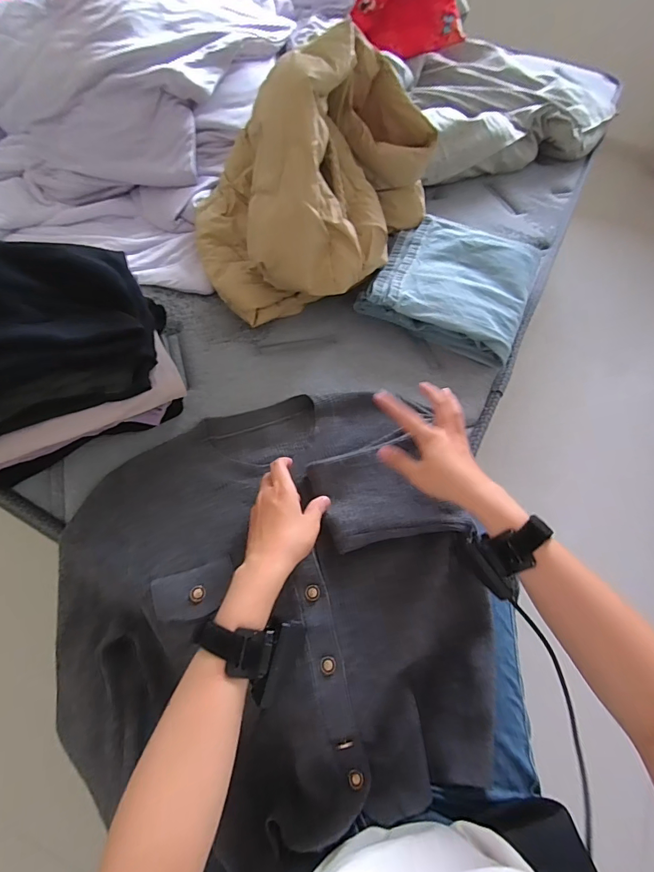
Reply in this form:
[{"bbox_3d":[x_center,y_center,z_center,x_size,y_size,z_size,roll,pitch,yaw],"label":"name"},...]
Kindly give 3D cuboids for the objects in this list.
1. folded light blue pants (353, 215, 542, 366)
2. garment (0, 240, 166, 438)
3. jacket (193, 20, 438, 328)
[{"bbox_3d":[0.206,-0.256,0.667,0.248,0.059,0.259,24,62,11],"label":"folded light blue pants"},{"bbox_3d":[-0.343,-0.103,0.427,0.299,0.087,0.183,-24,64,-15],"label":"garment"},{"bbox_3d":[-0.056,-0.379,0.598,0.329,0.280,0.356,30,64,14],"label":"jacket"}]

